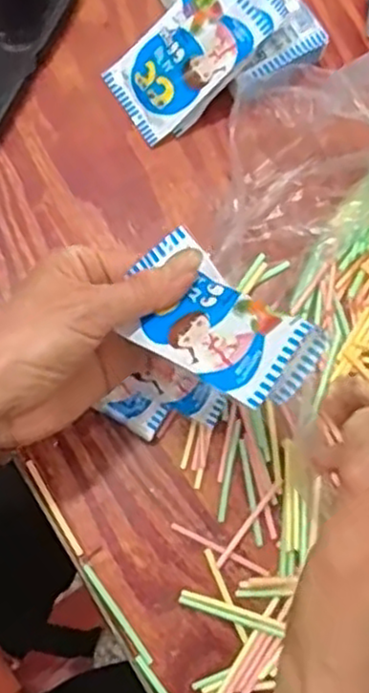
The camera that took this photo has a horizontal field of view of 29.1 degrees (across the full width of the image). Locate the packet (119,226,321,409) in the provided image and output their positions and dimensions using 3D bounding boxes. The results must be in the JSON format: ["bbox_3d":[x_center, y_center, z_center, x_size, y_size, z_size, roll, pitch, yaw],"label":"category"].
[{"bbox_3d":[0.010,-0.013,0.322,0.097,0.009,0.054,35,83,38],"label":"packet"}]

